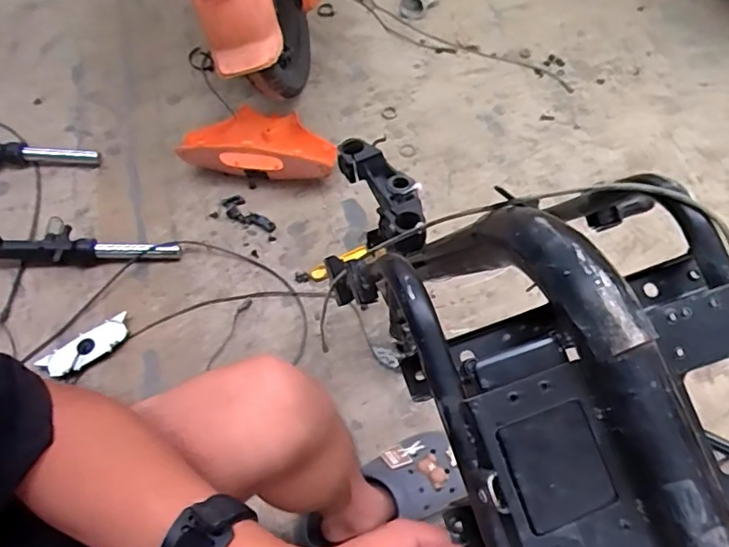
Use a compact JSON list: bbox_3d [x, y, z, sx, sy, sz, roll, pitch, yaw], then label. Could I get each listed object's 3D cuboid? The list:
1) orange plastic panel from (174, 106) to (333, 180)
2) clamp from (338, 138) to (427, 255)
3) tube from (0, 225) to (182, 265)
[{"bbox_3d":[-0.191,-0.248,1.044,0.265,0.098,0.126,1,59,3],"label":"orange plastic panel"},{"bbox_3d":[0.022,-0.093,0.638,0.071,0.044,0.173,-15,60,-7],"label":"clamp"},{"bbox_3d":[-0.491,-0.054,0.954,0.335,0.058,0.071,-6,59,-2],"label":"tube"}]

